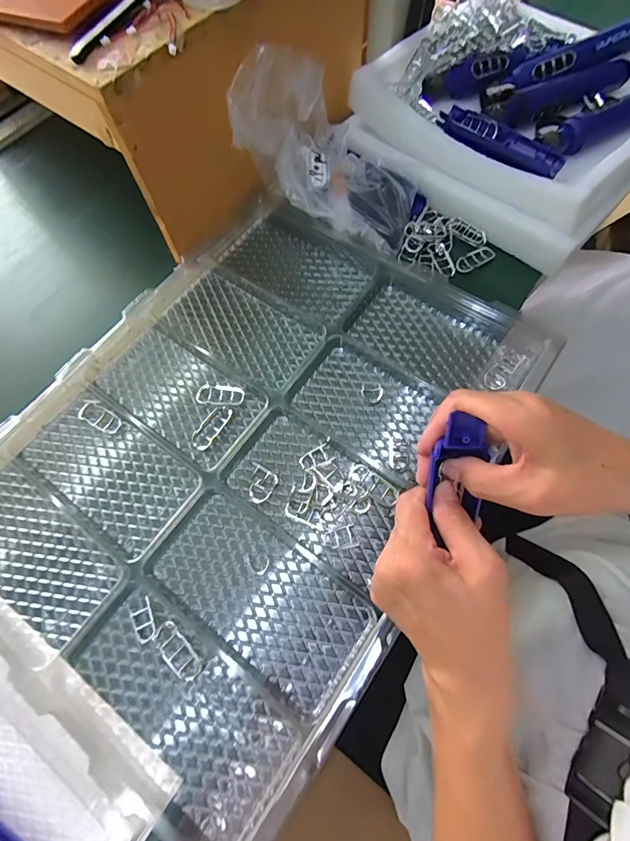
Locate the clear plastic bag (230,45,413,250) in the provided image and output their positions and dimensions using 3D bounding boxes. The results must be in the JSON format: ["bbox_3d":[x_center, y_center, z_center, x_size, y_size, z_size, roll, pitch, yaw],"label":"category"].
[{"bbox_3d":[0.031,-0.322,0.474,0.197,0.149,0.147,23,70,12],"label":"clear plastic bag"}]

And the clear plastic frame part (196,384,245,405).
[{"bbox_3d":[-0.104,-0.028,0.438,0.052,0.007,0.024,10,68,7],"label":"clear plastic frame part"}]

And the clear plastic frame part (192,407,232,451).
[{"bbox_3d":[-0.110,0.007,0.425,0.020,0.006,0.052,30,72,14],"label":"clear plastic frame part"}]

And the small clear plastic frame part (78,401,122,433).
[{"bbox_3d":[-0.232,-0.004,0.434,0.050,0.011,0.024,28,71,14],"label":"small clear plastic frame part"}]

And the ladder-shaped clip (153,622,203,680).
[{"bbox_3d":[-0.119,0.199,0.344,0.023,0.004,0.050,-42,71,-13],"label":"ladder-shaped clip"}]

